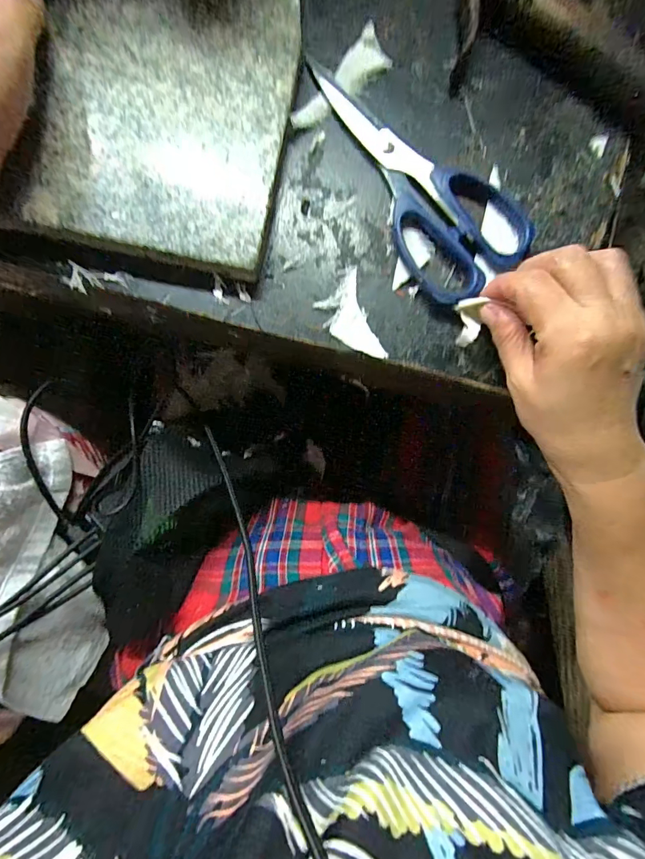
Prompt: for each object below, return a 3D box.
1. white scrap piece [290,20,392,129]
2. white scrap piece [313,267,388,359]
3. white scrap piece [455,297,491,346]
[{"bbox_3d":[0.015,-0.226,0.273,0.026,0.004,0.083,38,84,-2],"label":"white scrap piece"},{"bbox_3d":[0.016,-0.070,0.263,0.031,0.007,0.061,-17,86,-5],"label":"white scrap piece"},{"bbox_3d":[0.091,-0.067,0.262,0.018,0.014,0.029,9,89,-9],"label":"white scrap piece"}]

